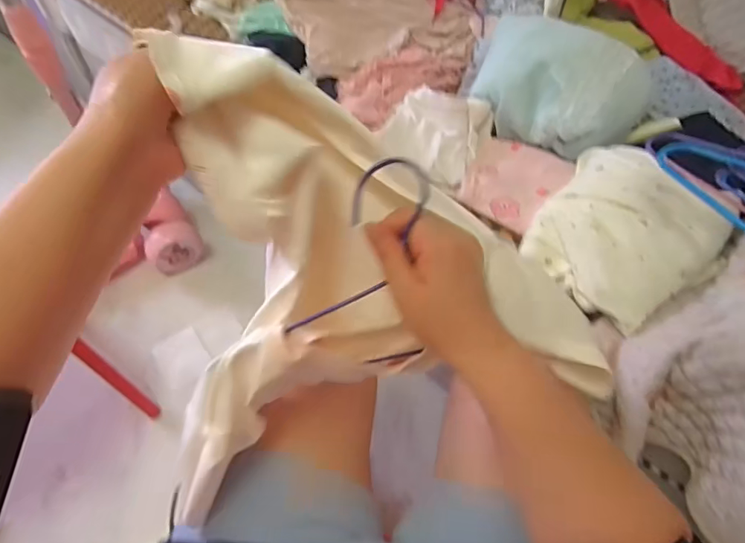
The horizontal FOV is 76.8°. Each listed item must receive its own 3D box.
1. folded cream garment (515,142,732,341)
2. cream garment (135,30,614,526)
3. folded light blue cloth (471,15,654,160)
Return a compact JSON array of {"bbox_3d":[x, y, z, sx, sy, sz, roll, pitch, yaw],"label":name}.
[{"bbox_3d":[0.292,-0.059,0.563,0.196,0.079,0.200,-29,62,-22],"label":"folded cream garment"},{"bbox_3d":[-0.002,0.000,0.338,0.314,0.242,0.201,-12,57,-13],"label":"cream garment"},{"bbox_3d":[0.278,-0.276,0.693,0.239,0.099,0.170,22,56,10],"label":"folded light blue cloth"}]

